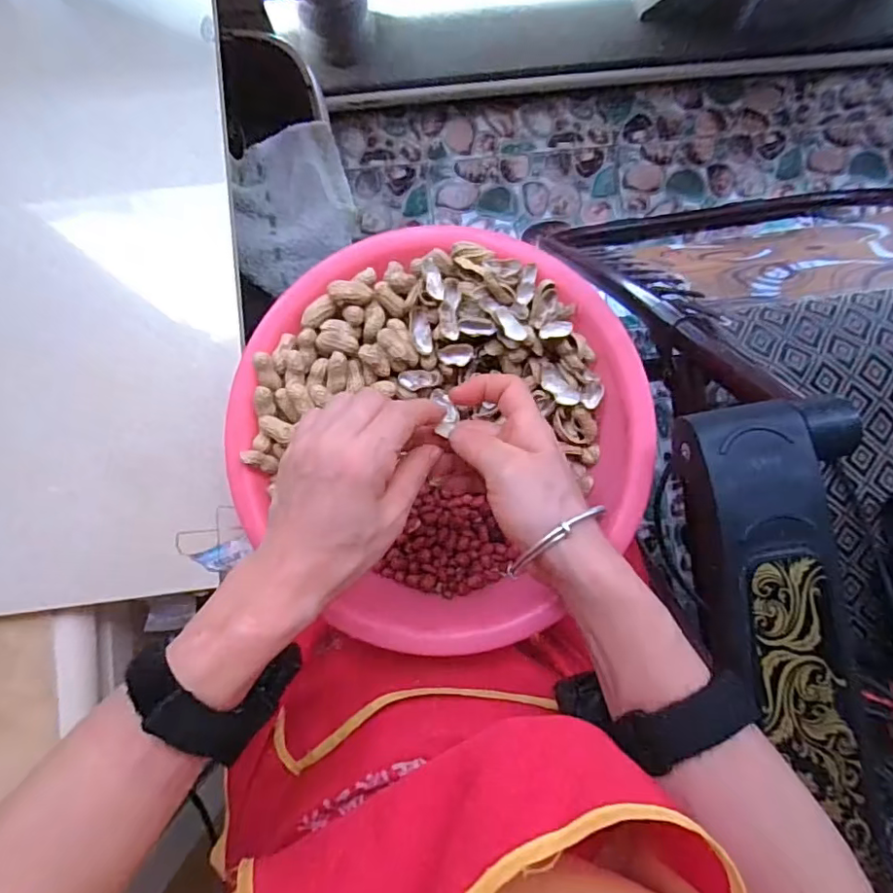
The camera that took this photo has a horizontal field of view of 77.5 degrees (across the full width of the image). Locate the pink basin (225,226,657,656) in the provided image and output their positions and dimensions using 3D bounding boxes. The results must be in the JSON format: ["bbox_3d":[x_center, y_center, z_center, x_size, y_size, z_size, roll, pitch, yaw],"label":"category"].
[{"bbox_3d":[-0.004,-0.012,0.380,0.255,0.075,0.254,0,84,-1],"label":"pink basin"}]

